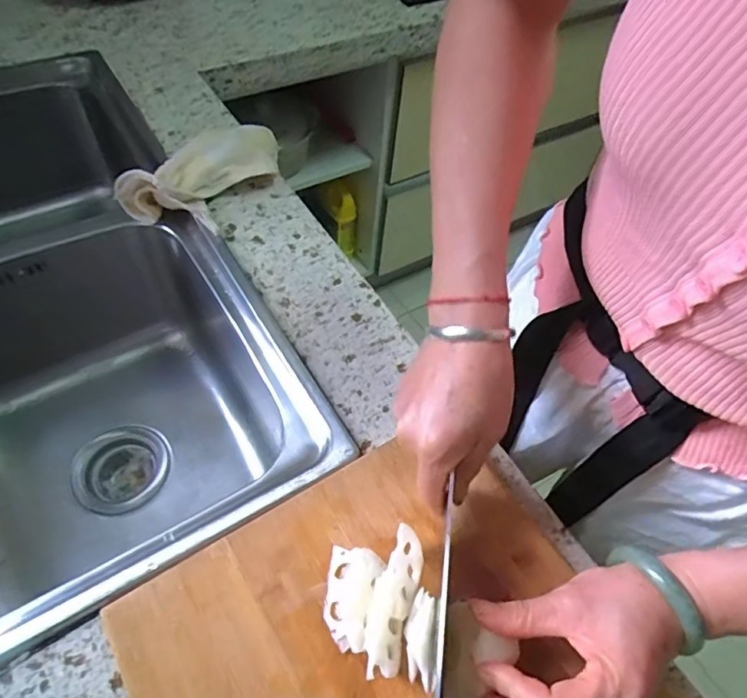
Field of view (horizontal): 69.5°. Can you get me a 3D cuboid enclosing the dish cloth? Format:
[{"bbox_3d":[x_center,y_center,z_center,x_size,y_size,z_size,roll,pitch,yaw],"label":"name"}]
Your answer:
[{"bbox_3d":[-0.192,-0.206,0.629,0.113,0.048,0.175,27,57,14],"label":"dish cloth"}]

